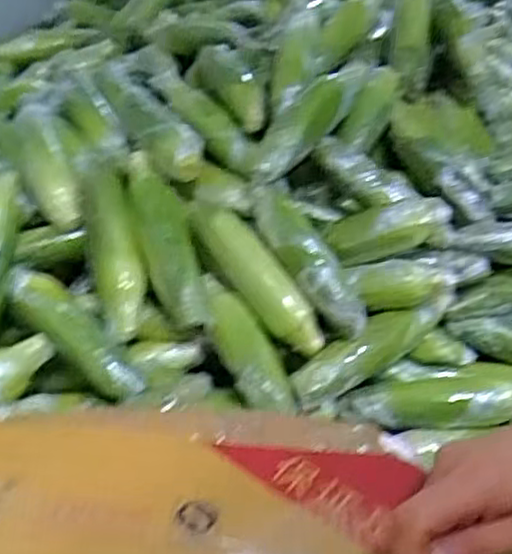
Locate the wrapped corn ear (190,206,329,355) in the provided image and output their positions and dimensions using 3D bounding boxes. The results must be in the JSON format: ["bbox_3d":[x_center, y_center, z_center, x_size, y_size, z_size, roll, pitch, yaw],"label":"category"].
[{"bbox_3d":[-0.003,-0.006,0.808,0.042,0.057,0.225,-25,67,-39],"label":"wrapped corn ear"}]

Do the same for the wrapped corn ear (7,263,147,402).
[{"bbox_3d":[-0.201,0.062,0.796,0.202,0.043,0.051,44,42,10],"label":"wrapped corn ear"}]

